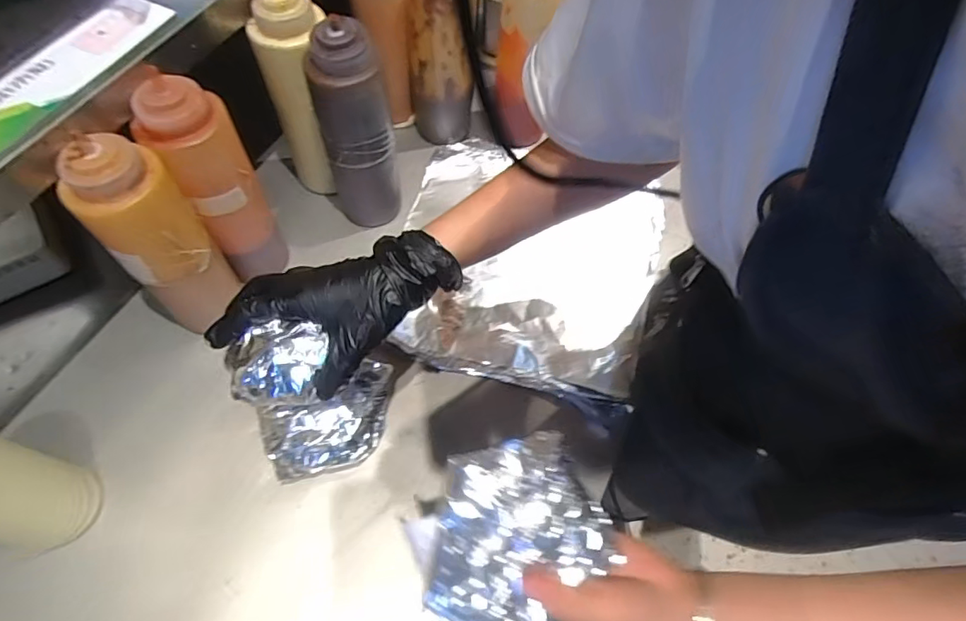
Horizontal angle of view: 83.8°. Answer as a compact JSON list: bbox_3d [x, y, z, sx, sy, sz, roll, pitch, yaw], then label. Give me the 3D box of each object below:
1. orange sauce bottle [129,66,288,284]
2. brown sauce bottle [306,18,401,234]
[{"bbox_3d":[-0.259,-0.123,0.524,0.071,0.215,0.071,-28,68,-17],"label":"orange sauce bottle"},{"bbox_3d":[-0.137,-0.186,0.600,0.073,0.282,0.062,-10,64,-9],"label":"brown sauce bottle"}]

